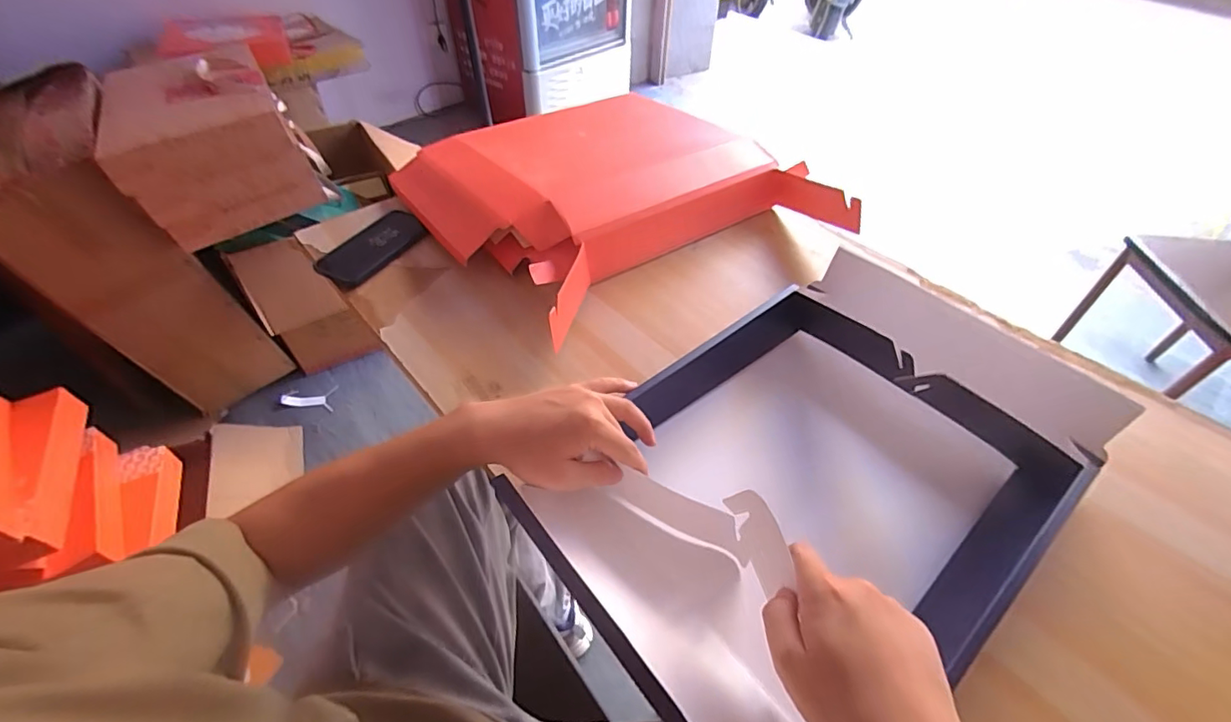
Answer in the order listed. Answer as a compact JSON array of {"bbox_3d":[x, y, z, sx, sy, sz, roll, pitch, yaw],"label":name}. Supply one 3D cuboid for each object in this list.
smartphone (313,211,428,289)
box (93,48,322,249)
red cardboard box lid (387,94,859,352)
[{"bbox_3d":[-0.340,-0.162,0.746,0.089,0.012,0.160,28,57,21],"label":"smartphone"},{"bbox_3d":[-0.916,-0.487,1.210,0.317,0.250,0.429,-25,54,-22],"label":"box"},{"bbox_3d":[-0.017,-0.272,0.811,0.498,0.085,0.526,-25,54,-22],"label":"red cardboard box lid"}]

